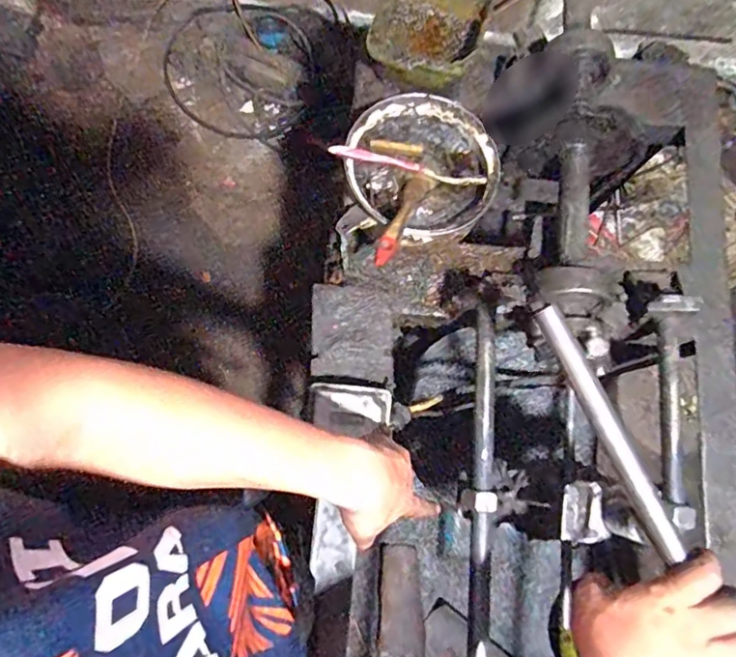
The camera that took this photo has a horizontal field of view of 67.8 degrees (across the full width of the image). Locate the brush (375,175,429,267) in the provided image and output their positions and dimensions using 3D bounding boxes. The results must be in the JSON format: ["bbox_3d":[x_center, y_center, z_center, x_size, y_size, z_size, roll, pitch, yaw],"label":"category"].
[{"bbox_3d":[0.036,-0.121,0.592,0.022,0.013,0.138,23,57,3],"label":"brush"}]

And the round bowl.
[{"bbox_3d":[0.064,-0.187,0.643,0.171,0.070,0.175,1,77,-3],"label":"round bowl"}]

